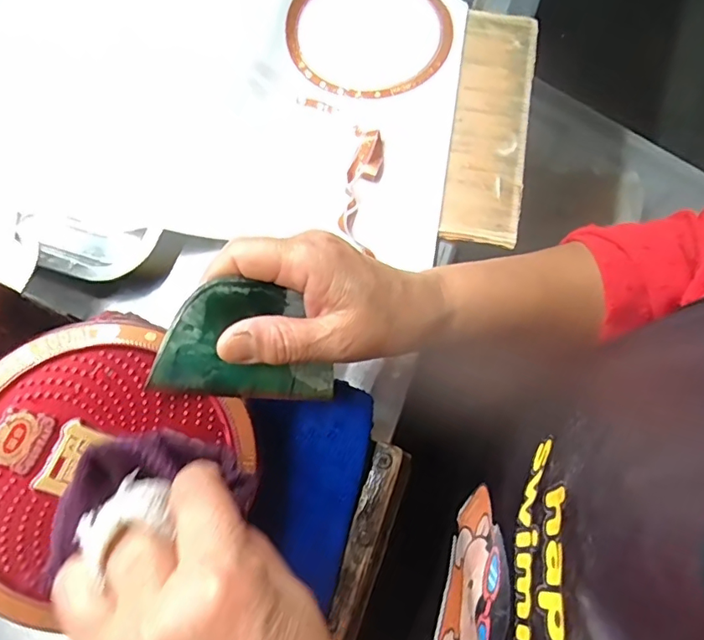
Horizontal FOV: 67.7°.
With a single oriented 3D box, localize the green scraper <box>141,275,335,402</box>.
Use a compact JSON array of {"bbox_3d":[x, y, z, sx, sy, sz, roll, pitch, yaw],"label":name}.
[{"bbox_3d":[-0.047,0.011,0.264,0.094,0.004,0.057,11,92,-35],"label":"green scraper"}]

